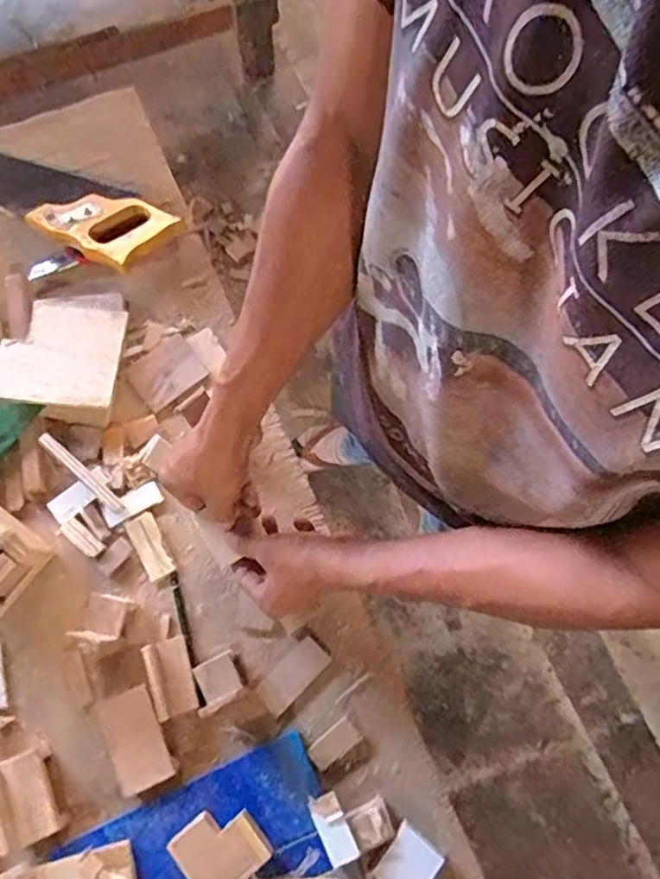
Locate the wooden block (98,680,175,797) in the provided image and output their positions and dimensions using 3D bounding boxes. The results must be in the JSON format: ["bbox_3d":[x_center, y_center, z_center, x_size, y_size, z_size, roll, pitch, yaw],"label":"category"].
[{"bbox_3d":[-0.174,0.266,0.575,0.049,0.014,0.085,-20,75,-6],"label":"wooden block"}]

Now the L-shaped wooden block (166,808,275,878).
[{"bbox_3d":[-0.094,0.351,0.552,0.067,0.022,0.064,-41,79,-11],"label":"L-shaped wooden block"}]

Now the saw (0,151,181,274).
[{"bbox_3d":[-0.340,-0.294,0.738,0.346,0.040,0.100,28,76,7],"label":"saw"}]

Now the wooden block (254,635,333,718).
[{"bbox_3d":[-0.036,0.227,0.622,0.074,0.008,0.034,-43,79,-11],"label":"wooden block"}]

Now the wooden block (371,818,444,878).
[{"bbox_3d":[0.067,0.371,0.563,0.044,0.015,0.052,39,77,10],"label":"wooden block"}]

